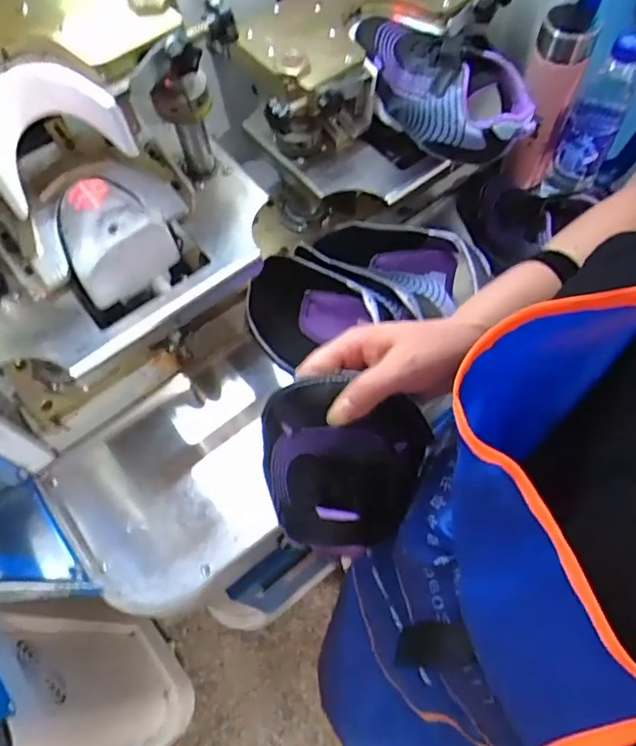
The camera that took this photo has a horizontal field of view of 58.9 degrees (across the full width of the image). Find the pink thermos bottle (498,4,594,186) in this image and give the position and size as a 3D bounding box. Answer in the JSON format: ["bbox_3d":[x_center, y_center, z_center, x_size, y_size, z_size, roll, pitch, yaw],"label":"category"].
[{"bbox_3d":[0.282,-0.331,0.709,0.066,0.212,0.064,21,68,11],"label":"pink thermos bottle"}]

